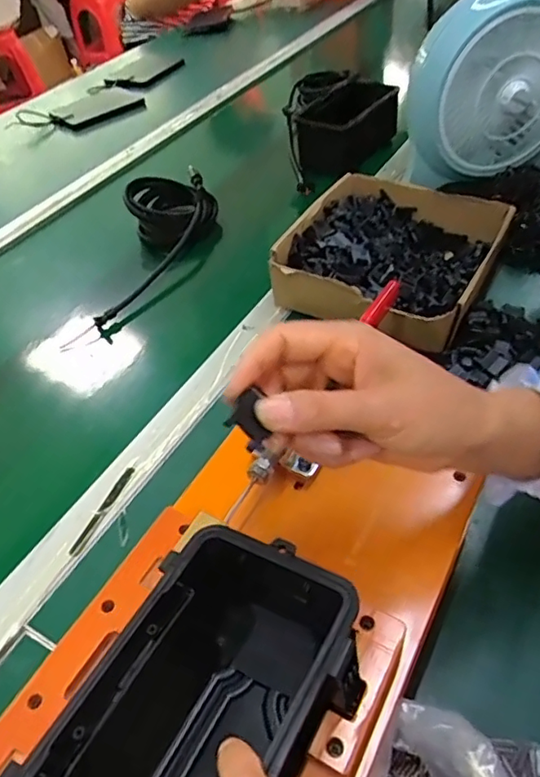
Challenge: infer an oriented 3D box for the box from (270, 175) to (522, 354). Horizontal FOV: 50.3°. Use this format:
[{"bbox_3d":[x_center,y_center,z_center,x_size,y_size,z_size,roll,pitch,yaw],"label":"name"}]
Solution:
[{"bbox_3d":[0.141,-0.152,0.656,0.212,0.061,0.230,21,52,24],"label":"box"}]

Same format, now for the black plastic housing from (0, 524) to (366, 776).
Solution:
[{"bbox_3d":[-0.033,0.168,0.279,0.109,0.087,0.177,21,52,24],"label":"black plastic housing"}]

